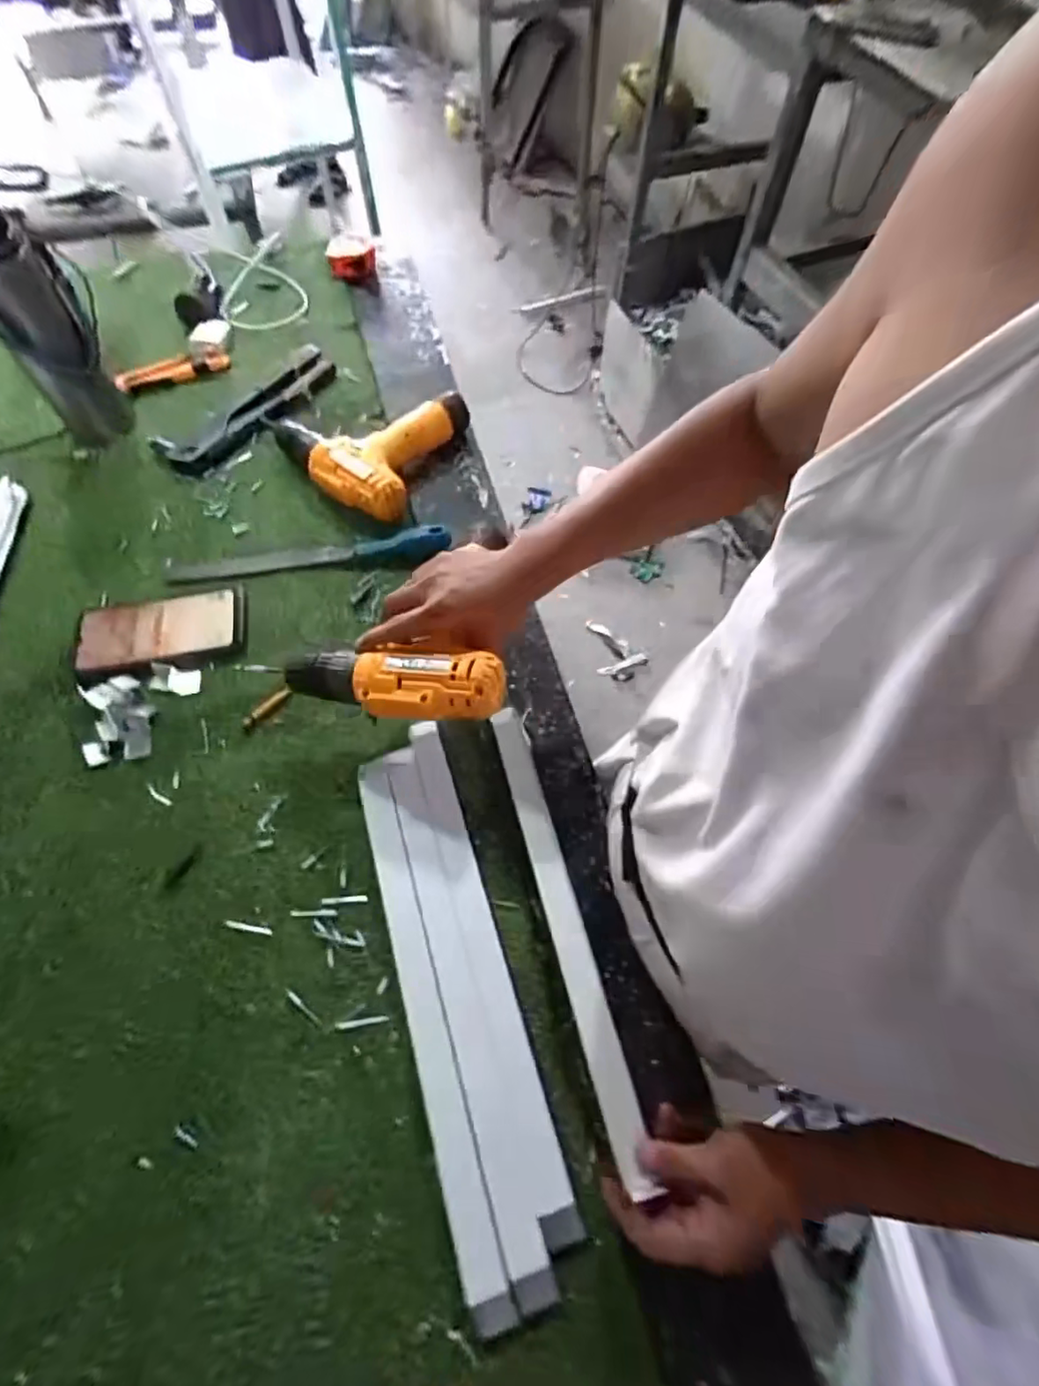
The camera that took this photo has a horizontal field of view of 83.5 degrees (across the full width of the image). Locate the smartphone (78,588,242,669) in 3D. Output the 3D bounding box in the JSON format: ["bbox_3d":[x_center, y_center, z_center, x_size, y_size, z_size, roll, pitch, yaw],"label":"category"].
[{"bbox_3d":[-0.366,-0.065,0.597,0.158,0.009,0.075,-9,65,-5],"label":"smartphone"}]

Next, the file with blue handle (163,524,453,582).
[{"bbox_3d":[-0.230,-0.151,0.634,0.305,0.015,0.036,-6,64,-4],"label":"file with blue handle"}]

